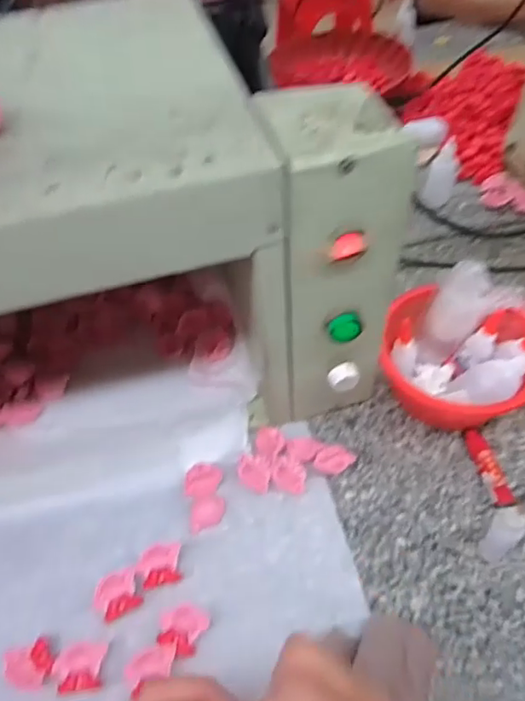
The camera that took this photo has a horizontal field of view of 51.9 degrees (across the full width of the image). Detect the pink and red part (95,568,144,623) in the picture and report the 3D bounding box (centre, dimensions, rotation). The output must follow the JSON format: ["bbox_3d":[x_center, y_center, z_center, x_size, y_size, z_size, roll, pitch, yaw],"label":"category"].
[{"bbox_3d":[-0.115,0.194,0.430,0.033,0.010,0.032,-27,56,-16],"label":"pink and red part"}]

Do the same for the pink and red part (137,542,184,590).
[{"bbox_3d":[-0.083,0.177,0.444,0.032,0.011,0.030,-10,53,-4],"label":"pink and red part"}]

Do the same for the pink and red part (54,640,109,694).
[{"bbox_3d":[-0.134,0.233,0.398,0.036,0.007,0.032,-8,53,-3],"label":"pink and red part"}]

